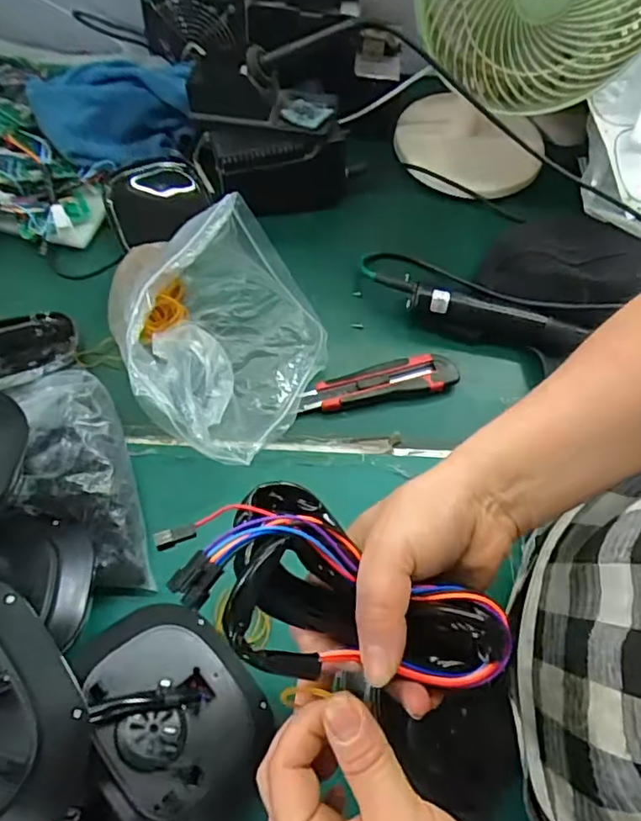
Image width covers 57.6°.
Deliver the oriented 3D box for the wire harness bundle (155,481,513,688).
[{"bbox_3d":[0.012,0.083,0.260,0.152,0.044,0.069,22,58,-10],"label":"wire harness bundle"}]

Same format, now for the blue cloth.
[{"bbox_3d":[-0.224,-0.353,0.675,0.188,0.067,0.127,-33,63,-20],"label":"blue cloth"}]

